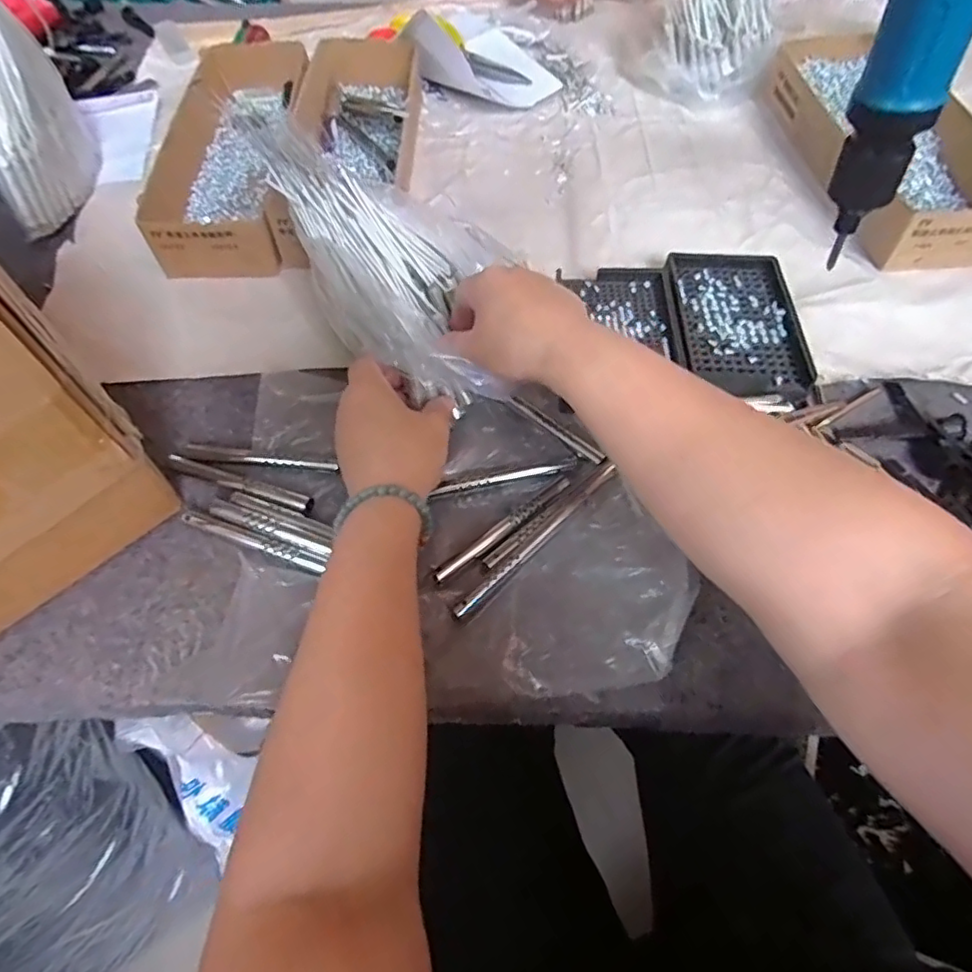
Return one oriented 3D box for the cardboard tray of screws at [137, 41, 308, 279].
[{"bbox_3d":[-0.234,-0.317,0.569,0.103,0.063,0.281,-2,58,0],"label":"cardboard tray of screws"}]

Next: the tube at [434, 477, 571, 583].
[{"bbox_3d":[0.011,0.026,0.389,0.111,0.010,0.012,-36,64,-20],"label":"tube"}]

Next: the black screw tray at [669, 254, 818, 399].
[{"bbox_3d":[0.189,-0.125,0.461,0.087,0.021,0.141,2,58,2],"label":"black screw tray"}]

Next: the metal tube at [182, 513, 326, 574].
[{"bbox_3d":[-0.149,0.036,0.382,0.097,0.006,0.008,18,60,12],"label":"metal tube"}]

